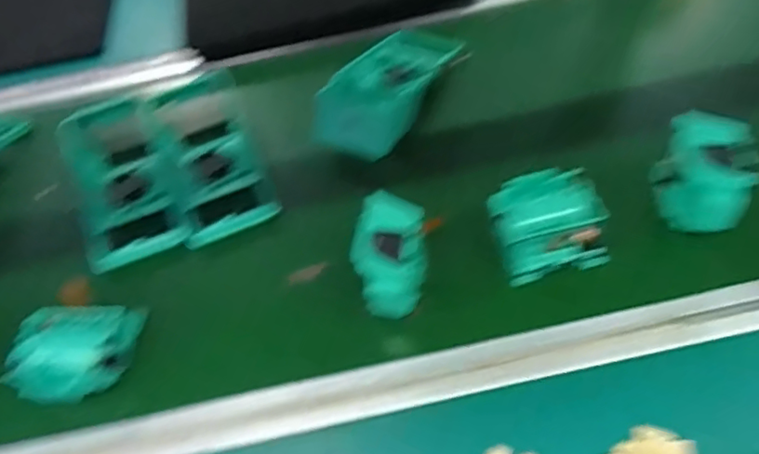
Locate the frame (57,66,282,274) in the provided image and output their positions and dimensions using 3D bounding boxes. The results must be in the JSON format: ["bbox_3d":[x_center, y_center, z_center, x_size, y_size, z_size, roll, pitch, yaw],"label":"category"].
[{"bbox_3d":[-0.213,-0.060,0.596,0.178,0.051,0.207,-20,54,-10],"label":"frame"}]

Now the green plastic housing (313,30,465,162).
[{"bbox_3d":[0.009,-0.144,0.623,0.090,0.041,0.206,21,57,19],"label":"green plastic housing"}]

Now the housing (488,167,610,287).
[{"bbox_3d":[0.137,-0.002,0.500,0.085,0.046,0.080,-10,53,-3],"label":"housing"}]

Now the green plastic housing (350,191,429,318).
[{"bbox_3d":[0.008,0.027,0.470,0.052,0.067,0.078,5,54,8],"label":"green plastic housing"}]

